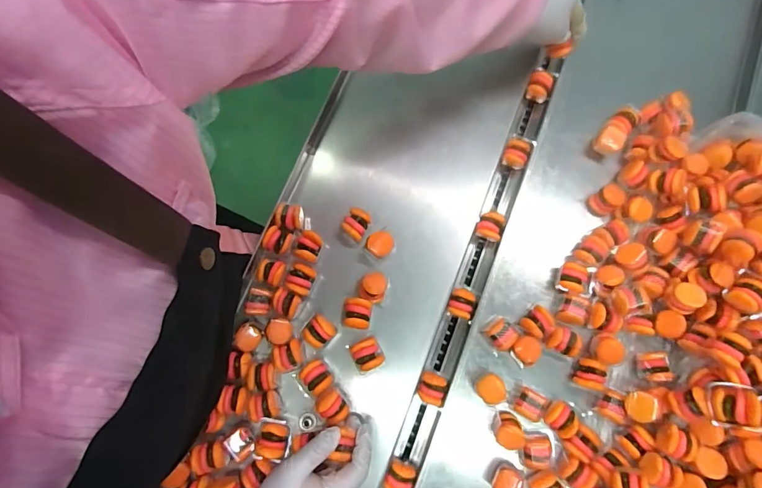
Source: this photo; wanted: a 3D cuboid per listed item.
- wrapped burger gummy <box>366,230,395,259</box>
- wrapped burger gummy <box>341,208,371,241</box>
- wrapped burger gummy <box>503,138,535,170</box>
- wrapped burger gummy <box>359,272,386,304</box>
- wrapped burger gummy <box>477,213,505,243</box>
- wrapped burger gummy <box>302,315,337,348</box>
[{"bbox_3d":[0.000,0.004,0.488,0.032,0.035,0.030,0,78,0],"label":"wrapped burger gummy"},{"bbox_3d":[-0.029,-0.023,0.490,0.028,0.032,0.032,28,80,6],"label":"wrapped burger gummy"},{"bbox_3d":[0.175,-0.118,0.526,0.030,0.034,0.036,27,80,6],"label":"wrapped burger gummy"},{"bbox_3d":[-0.009,0.051,0.474,0.030,0.039,0.032,0,78,0],"label":"wrapped burger gummy"},{"bbox_3d":[0.134,-0.021,0.506,0.030,0.028,0.035,19,79,4],"label":"wrapped burger gummy"},{"bbox_3d":[-0.069,0.100,0.466,0.030,0.032,0.034,42,82,8],"label":"wrapped burger gummy"}]

